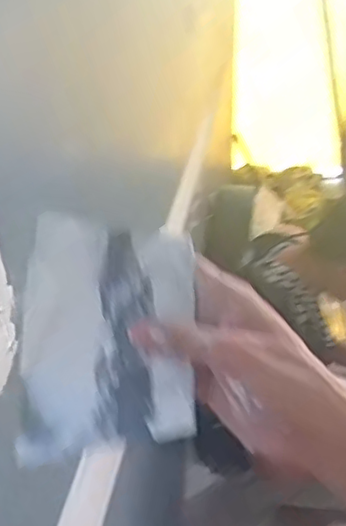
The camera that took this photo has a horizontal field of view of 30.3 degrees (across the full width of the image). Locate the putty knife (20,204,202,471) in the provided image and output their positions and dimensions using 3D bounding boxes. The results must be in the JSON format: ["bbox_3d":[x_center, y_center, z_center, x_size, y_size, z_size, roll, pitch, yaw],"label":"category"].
[{"bbox_3d":[-0.039,0.040,0.391,0.100,0.007,0.150,1,70,-1],"label":"putty knife"}]

